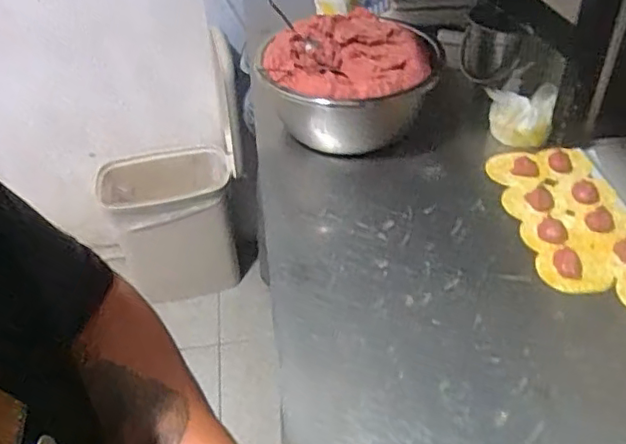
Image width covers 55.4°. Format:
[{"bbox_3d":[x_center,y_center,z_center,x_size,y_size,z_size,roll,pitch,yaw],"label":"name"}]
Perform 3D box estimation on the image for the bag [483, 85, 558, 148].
[{"bbox_3d":[0.315,-0.166,0.919,0.103,0.083,0.054,20,47,24],"label":"bag"}]

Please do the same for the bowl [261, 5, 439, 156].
[{"bbox_3d":[0.063,-0.209,0.941,0.243,0.149,0.240,-2,42,2],"label":"bowl"}]

